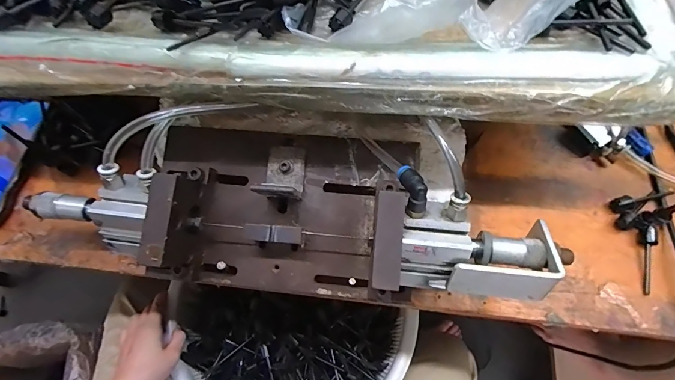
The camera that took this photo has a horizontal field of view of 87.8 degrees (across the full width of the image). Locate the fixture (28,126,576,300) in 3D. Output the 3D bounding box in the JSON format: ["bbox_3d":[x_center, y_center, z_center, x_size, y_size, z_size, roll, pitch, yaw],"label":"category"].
[{"bbox_3d":[-0.046,0.008,0.310,0.431,0.089,0.142,5,65,4],"label":"fixture"}]

